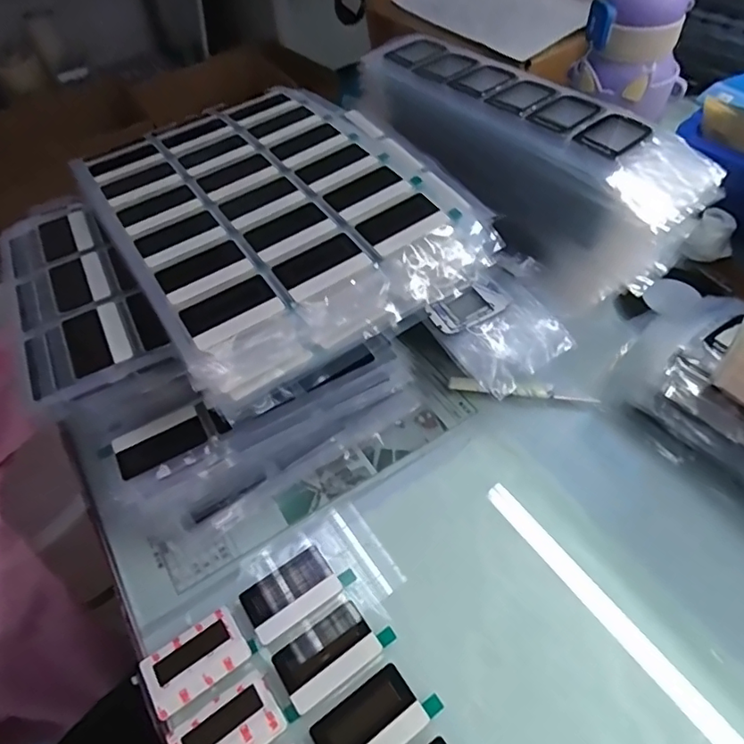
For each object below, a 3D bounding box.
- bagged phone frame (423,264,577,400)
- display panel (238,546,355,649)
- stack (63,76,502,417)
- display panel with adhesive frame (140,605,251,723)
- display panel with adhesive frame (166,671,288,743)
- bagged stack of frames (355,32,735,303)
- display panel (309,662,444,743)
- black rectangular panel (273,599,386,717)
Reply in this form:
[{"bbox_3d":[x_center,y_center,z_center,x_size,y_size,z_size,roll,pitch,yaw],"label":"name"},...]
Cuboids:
[{"bbox_3d":[0.093,-0.032,0.383,0.091,0.028,0.079,-34,56,-21],"label":"bagged phone frame"},{"bbox_3d":[-0.046,0.129,0.318,0.061,0.004,0.036,-32,55,-19],"label":"display panel"},{"bbox_3d":[-0.073,-0.123,0.404,0.230,0.057,0.296,-28,54,-17],"label":"stack"},{"bbox_3d":[-0.099,0.160,0.296,0.054,0.004,0.035,-31,55,-19],"label":"display panel with adhesive frame"},{"bbox_3d":[-0.075,0.185,0.273,0.054,0.004,0.034,-32,55,-19],"label":"display panel with adhesive frame"},{"bbox_3d":[0.106,-0.172,0.446,0.101,0.111,0.314,-32,55,-19],"label":"bagged stack of frames"},{"bbox_3d":[0.001,0.180,0.274,0.061,0.004,0.033,-31,55,-19],"label":"display panel"},{"bbox_3d":[-0.025,0.156,0.294,0.053,0.004,0.034,-31,55,-19],"label":"black rectangular panel"}]

